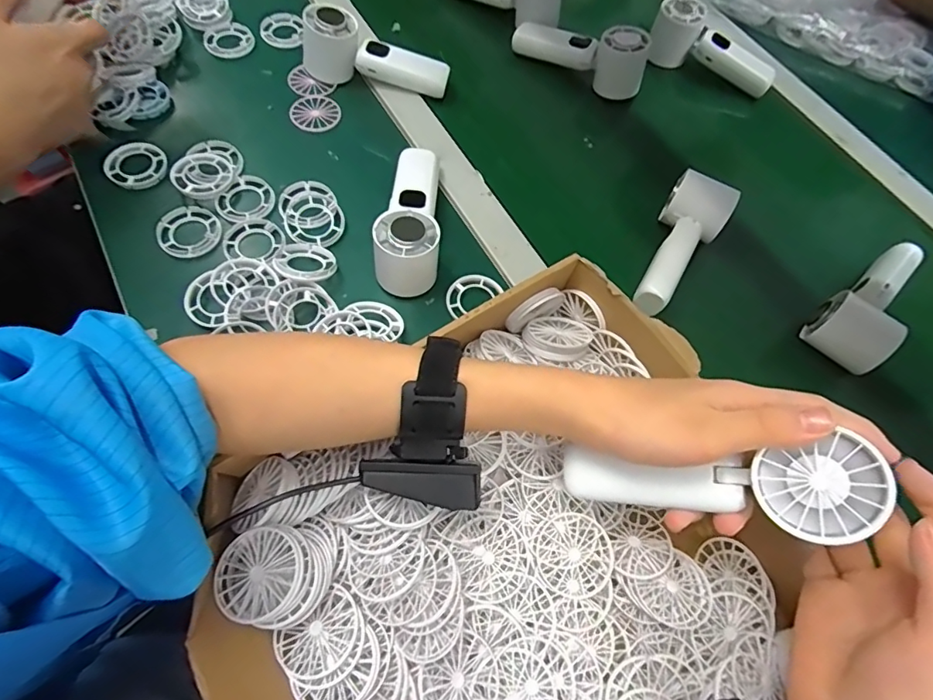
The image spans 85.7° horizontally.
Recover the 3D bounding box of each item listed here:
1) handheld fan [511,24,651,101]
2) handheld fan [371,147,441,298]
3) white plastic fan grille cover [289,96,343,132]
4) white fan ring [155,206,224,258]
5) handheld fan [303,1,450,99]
[{"bbox_3d":[0.131,-0.347,0.579,0.153,0.055,0.045,23,66,7],"label":"handheld fan"},{"bbox_3d":[-0.048,-0.127,0.446,0.050,0.048,0.155,2,65,-2],"label":"handheld fan"},{"bbox_3d":[-0.159,-0.251,0.529,0.047,0.005,0.050,13,65,2],"label":"white plastic fan grille cover"},{"bbox_3d":[-0.246,-0.106,0.445,0.051,0.011,0.049,1,65,-3],"label":"white fan ring"},{"bbox_3d":[-0.096,-0.314,0.533,0.150,0.060,0.057,18,66,5],"label":"handheld fan"}]

